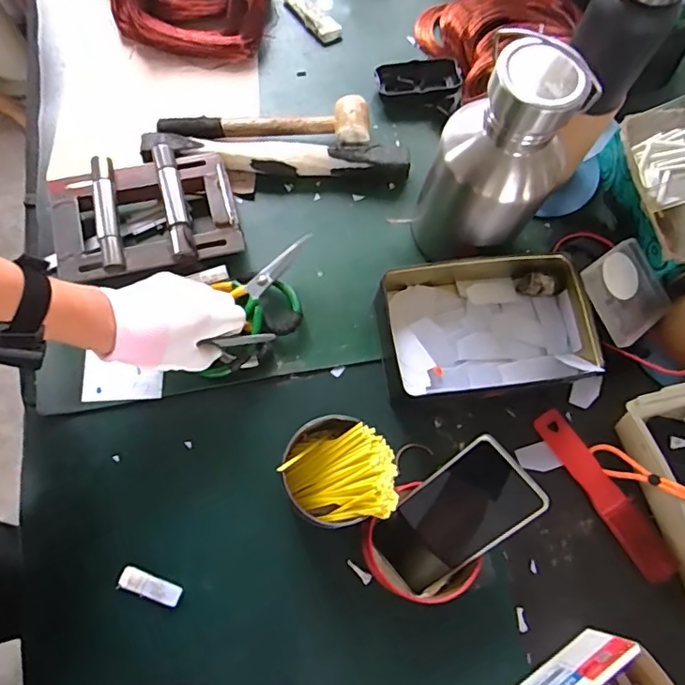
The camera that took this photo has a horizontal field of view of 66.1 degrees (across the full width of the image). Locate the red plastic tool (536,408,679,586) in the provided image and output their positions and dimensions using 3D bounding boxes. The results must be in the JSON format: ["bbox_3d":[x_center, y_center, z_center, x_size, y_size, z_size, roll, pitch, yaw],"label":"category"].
[{"bbox_3d":[0.272,0.154,0.548,0.038,0.015,0.186,-29,73,-10],"label":"red plastic tool"}]

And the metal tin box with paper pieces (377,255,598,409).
[{"bbox_3d":[0.158,-0.018,0.570,0.239,0.056,0.150,-7,71,-5],"label":"metal tin box with paper pieces"}]

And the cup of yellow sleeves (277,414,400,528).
[{"bbox_3d":[-0.007,0.123,0.507,0.104,0.094,0.101,1,71,-2],"label":"cup of yellow sleeves"}]

